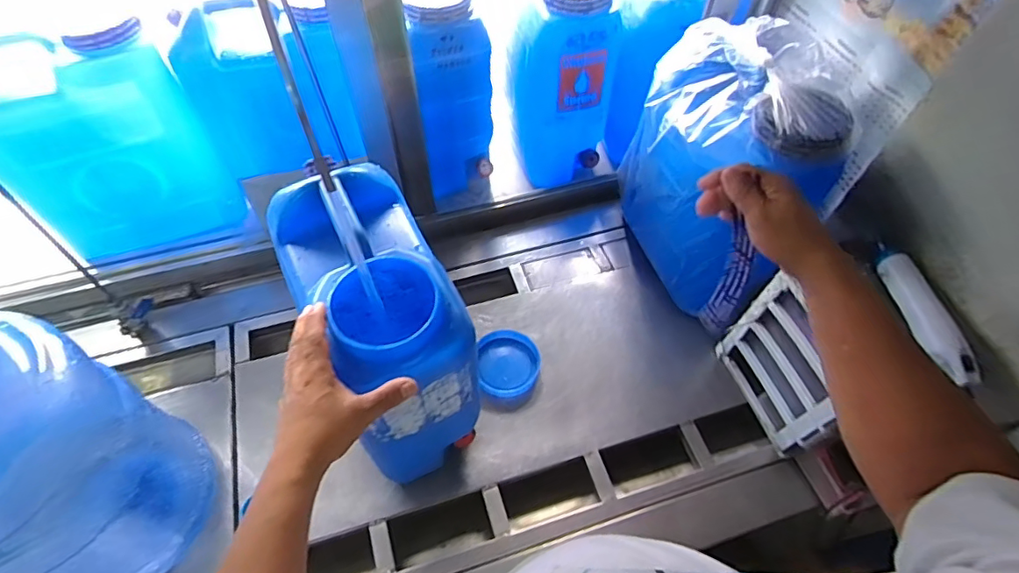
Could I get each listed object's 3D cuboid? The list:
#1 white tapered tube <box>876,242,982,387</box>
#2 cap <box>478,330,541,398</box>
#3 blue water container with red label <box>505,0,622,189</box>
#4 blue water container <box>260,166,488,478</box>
[{"bbox_3d":[0.524,0.029,0.666,0.028,0.034,0.200,-6,56,-4],"label":"white tapered tube"},{"bbox_3d":[0.000,0.133,0.906,0.104,0.034,0.110,0,56,0],"label":"cap"},{"bbox_3d":[0.092,-0.434,1.059,0.186,0.376,0.253,-8,56,-5],"label":"blue water container with red label"},{"bbox_3d":[-0.160,0.063,0.692,0.172,0.357,0.273,-22,59,-15],"label":"blue water container"}]

